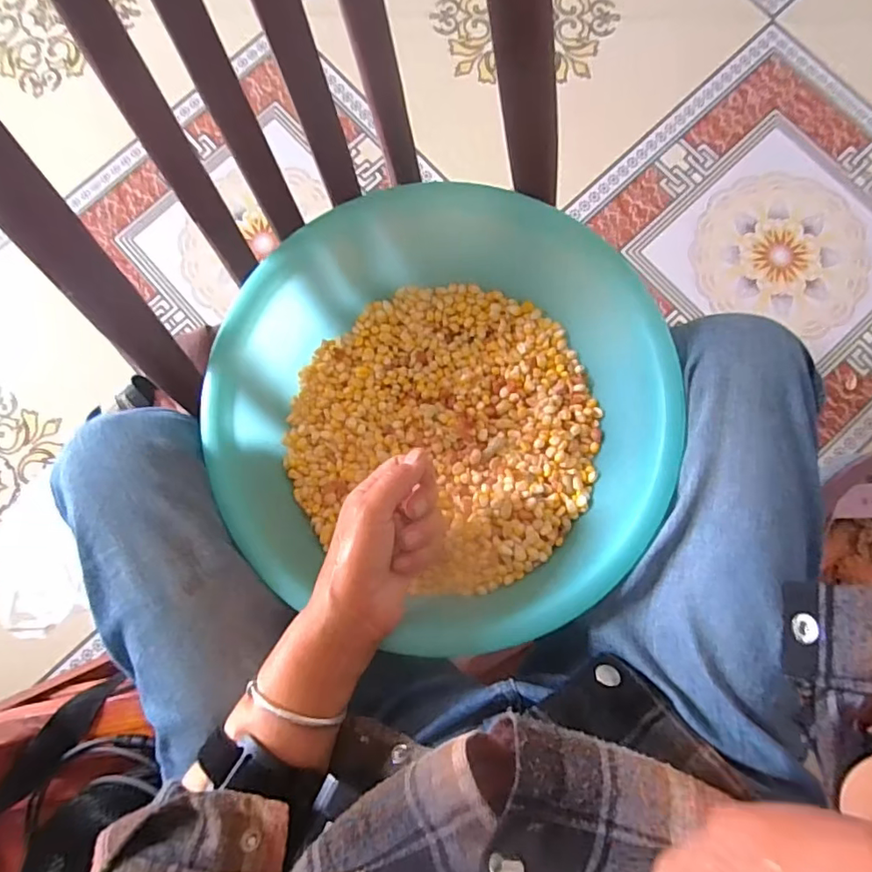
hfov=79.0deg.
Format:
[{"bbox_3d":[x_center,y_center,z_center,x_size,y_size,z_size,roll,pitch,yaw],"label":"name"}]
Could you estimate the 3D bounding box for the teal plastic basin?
[{"bbox_3d":[0.006,-0.010,0.417,0.315,0.106,0.308,0,84,-1],"label":"teal plastic basin"}]

